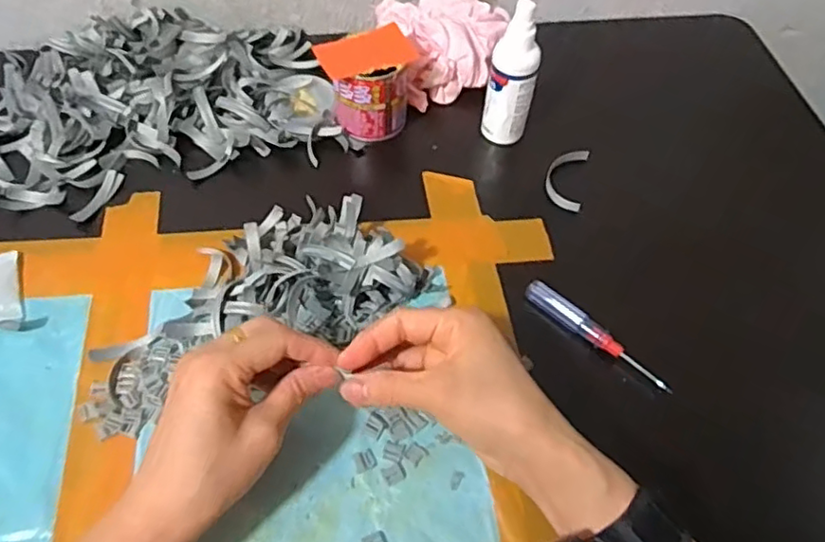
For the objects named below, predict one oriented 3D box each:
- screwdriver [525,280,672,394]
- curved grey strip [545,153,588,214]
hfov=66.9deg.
[{"bbox_3d":[0.133,0.047,0.457,0.014,0.013,0.120,-38,64,-25],"label":"screwdriver"},{"bbox_3d":[0.134,-0.080,0.549,0.032,0.012,0.065,13,56,7],"label":"curved grey strip"}]

